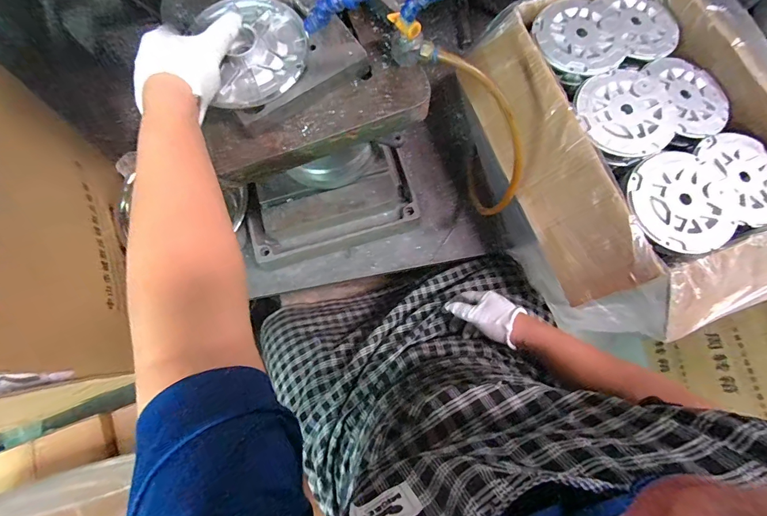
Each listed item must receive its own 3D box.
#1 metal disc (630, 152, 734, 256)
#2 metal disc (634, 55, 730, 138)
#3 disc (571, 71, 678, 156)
[{"bbox_3d":[0.384,-0.071,0.481,0.120,0.020,0.132,-1,74,2],"label":"metal disc"},{"bbox_3d":[0.442,-0.238,0.541,0.118,0.012,0.133,-24,79,-13],"label":"metal disc"},{"bbox_3d":[0.340,-0.205,0.520,0.131,0.015,0.134,-1,74,2],"label":"disc"}]

